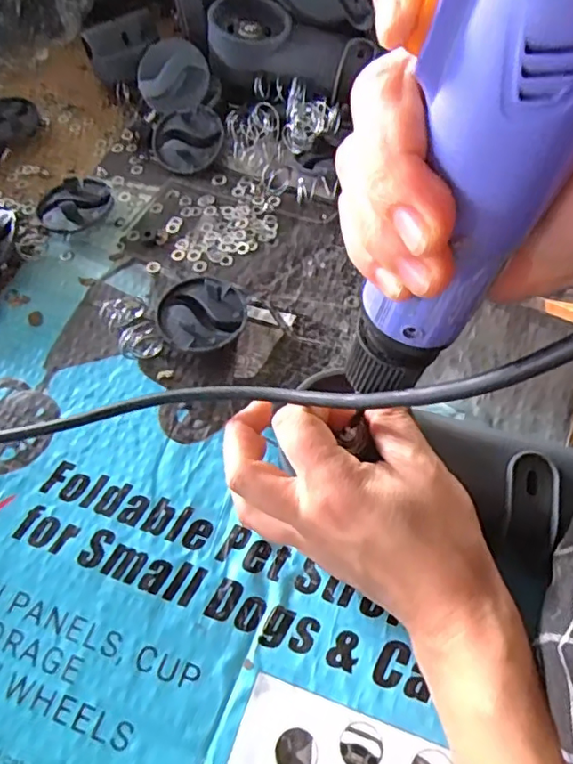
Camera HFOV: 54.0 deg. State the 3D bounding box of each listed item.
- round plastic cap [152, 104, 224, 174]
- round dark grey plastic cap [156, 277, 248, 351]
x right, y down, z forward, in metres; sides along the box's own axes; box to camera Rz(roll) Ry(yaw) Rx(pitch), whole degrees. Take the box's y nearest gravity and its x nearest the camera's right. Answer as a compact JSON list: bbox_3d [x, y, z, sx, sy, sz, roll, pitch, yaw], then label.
[{"bbox_3d":[-0.080,-0.191,0.449,0.056,0.015,0.056,0,85,5],"label":"round plastic cap"},{"bbox_3d":[-0.055,-0.043,0.365,0.056,0.021,0.054,0,61,4],"label":"round dark grey plastic cap"}]

